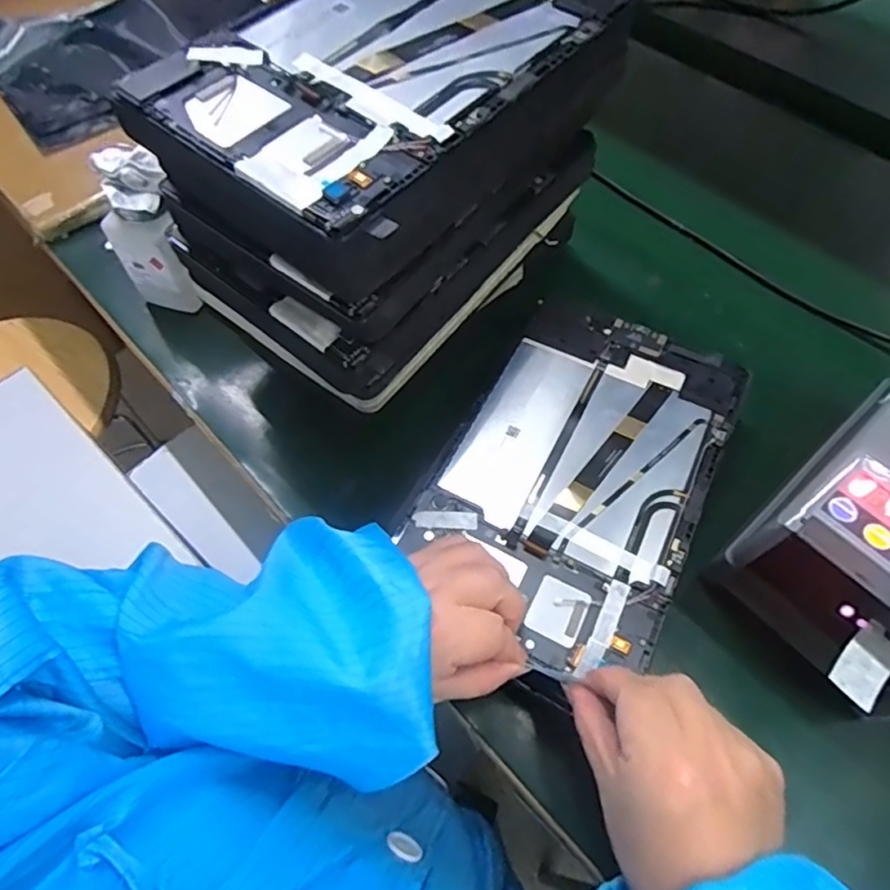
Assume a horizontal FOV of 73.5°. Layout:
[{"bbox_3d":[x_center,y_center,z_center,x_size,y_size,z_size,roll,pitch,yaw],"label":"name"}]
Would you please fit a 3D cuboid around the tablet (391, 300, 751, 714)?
[{"bbox_3d":[0.081,0.014,0.360,0.148,0.010,0.234,26,64,15],"label":"tablet"}]

